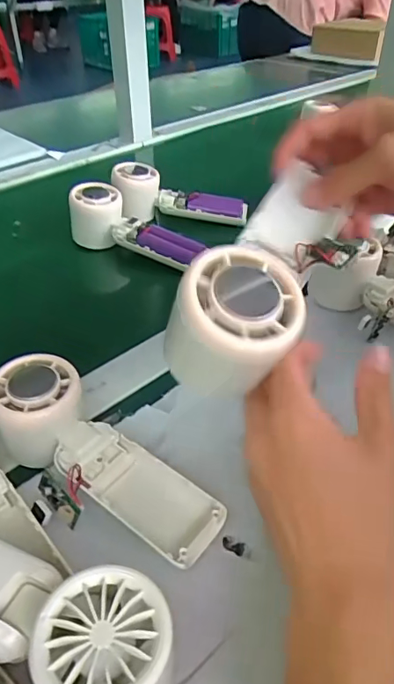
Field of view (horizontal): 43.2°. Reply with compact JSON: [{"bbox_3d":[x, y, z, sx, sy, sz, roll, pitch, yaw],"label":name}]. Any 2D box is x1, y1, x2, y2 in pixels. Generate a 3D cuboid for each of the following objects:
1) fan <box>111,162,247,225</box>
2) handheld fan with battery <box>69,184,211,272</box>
[{"bbox_3d":[-0.019,-0.170,0.587,0.154,0.059,0.039,7,40,7],"label":"fan"},{"bbox_3d":[-0.063,-0.123,0.531,0.153,0.056,0.045,18,43,20],"label":"handheld fan with battery"}]

